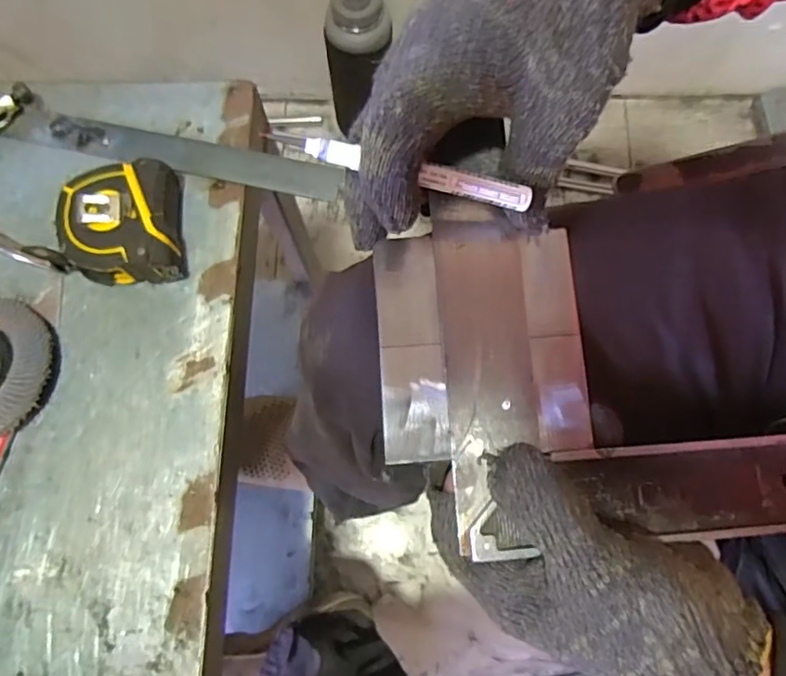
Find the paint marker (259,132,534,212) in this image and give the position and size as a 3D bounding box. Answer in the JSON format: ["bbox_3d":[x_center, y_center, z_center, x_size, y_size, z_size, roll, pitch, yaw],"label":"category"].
[{"bbox_3d":[0.006,-0.075,0.253,0.120,0.008,0.010,10,76,-14],"label":"paint marker"}]

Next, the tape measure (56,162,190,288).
[{"bbox_3d":[-0.168,-0.071,0.361,0.069,0.035,0.073,-8,76,-2],"label":"tape measure"}]

